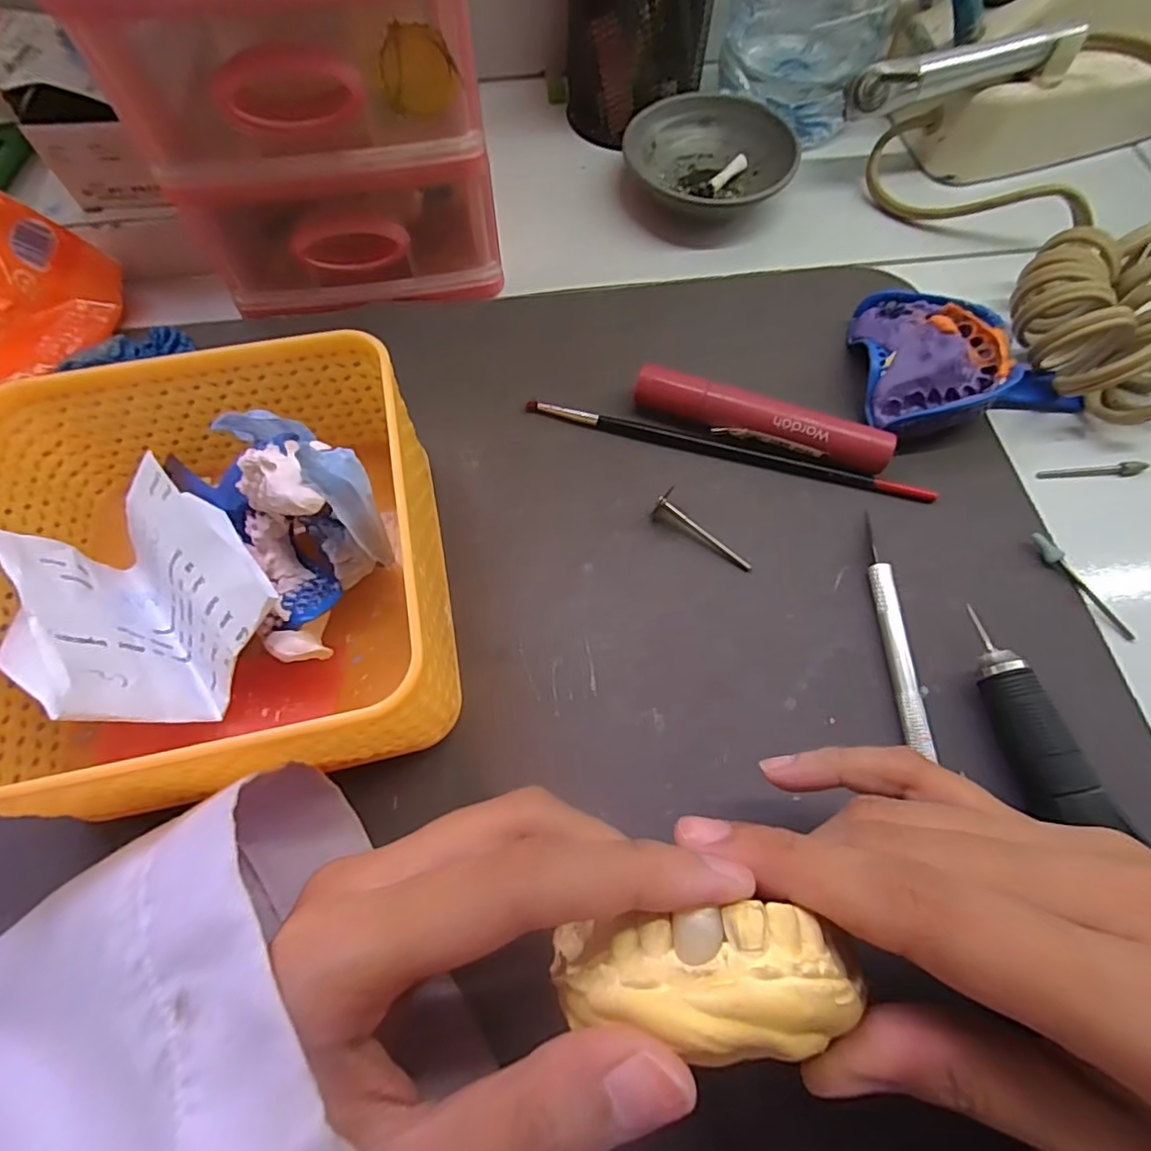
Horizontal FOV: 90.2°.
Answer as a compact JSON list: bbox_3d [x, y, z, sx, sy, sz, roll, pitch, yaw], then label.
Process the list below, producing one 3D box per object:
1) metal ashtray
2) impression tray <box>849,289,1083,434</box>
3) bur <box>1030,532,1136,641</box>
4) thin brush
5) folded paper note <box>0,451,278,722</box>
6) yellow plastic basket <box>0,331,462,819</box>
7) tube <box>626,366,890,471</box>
[{"bbox_3d":[0.074,-0.223,0.309,0.084,0.026,0.075,24,68,11],"label":"metal ashtray"},{"bbox_3d":[0.168,-0.095,0.252,0.092,0.032,0.074,-5,65,-2],"label":"impression tray"},{"bbox_3d":[0.192,0.004,0.217,0.006,0.007,0.049,-29,68,-12],"label":"bur"},{"bbox_3d":[0.063,-0.055,0.242,0.170,0.005,0.007,15,66,7],"label":"thin brush"},{"bbox_3d":[-0.131,0.006,0.177,0.072,0.045,0.061,41,72,17],"label":"folded paper note"},{"bbox_3d":[-0.112,-0.001,0.188,0.129,0.068,0.136,-11,66,-5],"label":"yellow plastic basket"},{"bbox_3d":[0.076,-0.063,0.239,0.104,0.016,0.014,19,67,9],"label":"tube"}]

